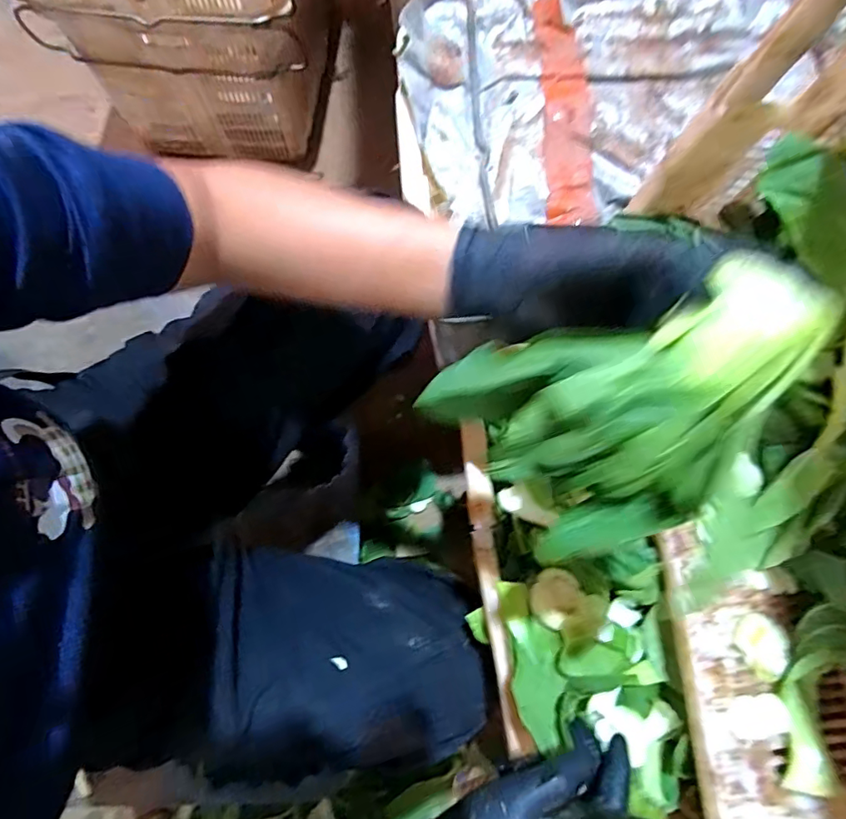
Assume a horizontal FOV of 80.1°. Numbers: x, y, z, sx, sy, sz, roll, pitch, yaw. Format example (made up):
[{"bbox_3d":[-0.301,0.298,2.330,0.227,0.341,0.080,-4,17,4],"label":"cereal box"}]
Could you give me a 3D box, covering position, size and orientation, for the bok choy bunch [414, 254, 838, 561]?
[{"bbox_3d":[0.101,-0.012,0.265,0.170,0.080,0.134,-44,66,17],"label":"bok choy bunch"}]

